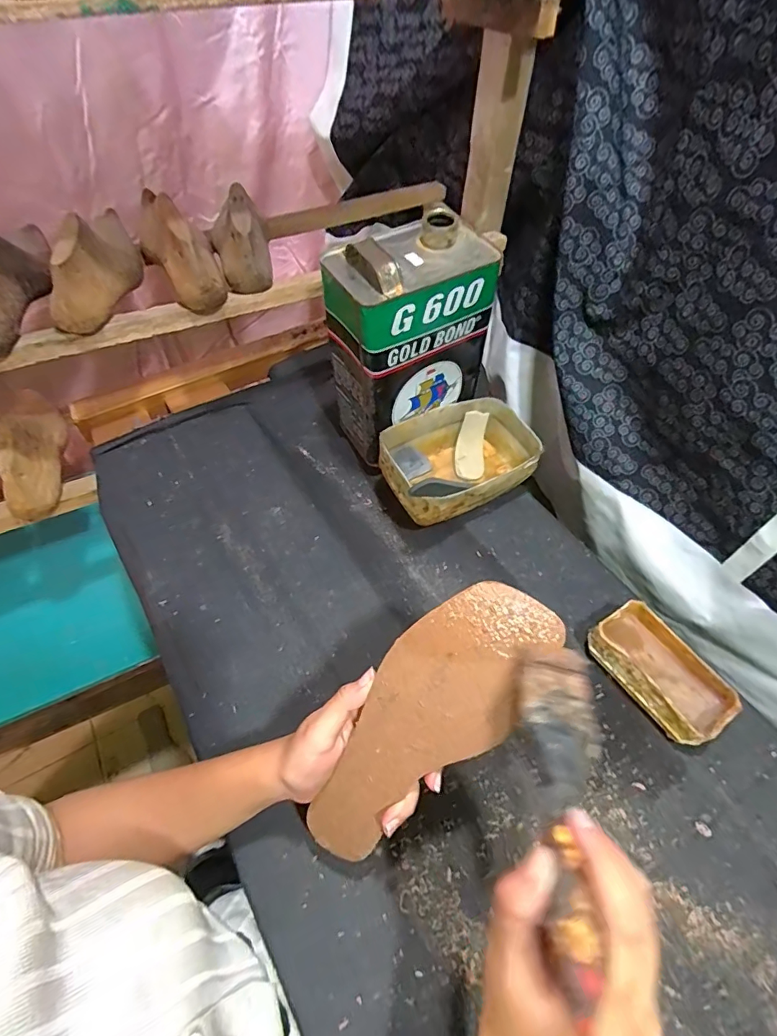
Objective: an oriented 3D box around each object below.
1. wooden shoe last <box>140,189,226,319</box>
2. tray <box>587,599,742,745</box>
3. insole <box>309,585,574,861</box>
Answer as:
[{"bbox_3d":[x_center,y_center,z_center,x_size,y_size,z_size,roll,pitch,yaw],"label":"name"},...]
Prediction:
[{"bbox_3d":[-0.229,-0.301,0.525,0.067,0.068,0.148,-32,85,-22],"label":"wooden shoe last"},{"bbox_3d":[0.261,0.150,0.465,0.076,0.047,0.127,-30,61,-21],"label":"tray"},{"bbox_3d":[0.016,0.141,0.313,0.078,0.035,0.230,41,103,24],"label":"insole"}]

